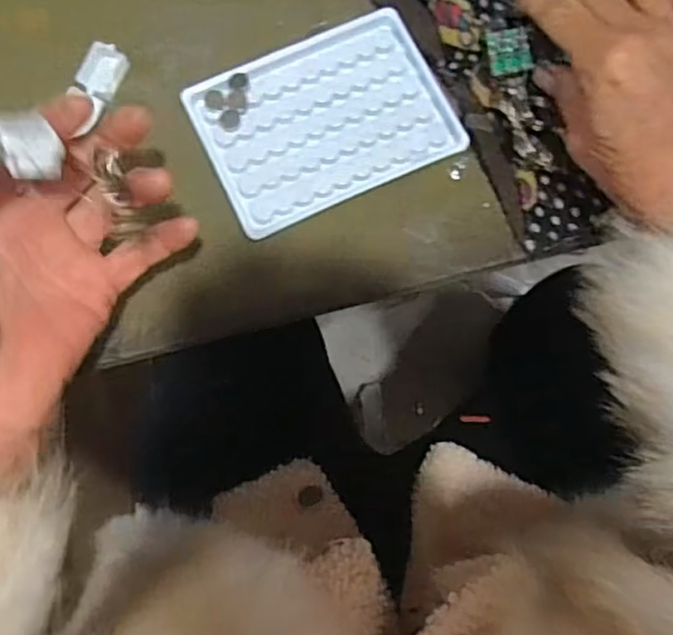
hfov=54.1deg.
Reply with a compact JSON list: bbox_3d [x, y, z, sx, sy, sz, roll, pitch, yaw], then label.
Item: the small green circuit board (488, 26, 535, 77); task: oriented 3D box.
[{"bbox_3d":[0.093,-0.143,0.354,0.022,0.004,0.022,-13,102,-2],"label":"small green circuit board"}]

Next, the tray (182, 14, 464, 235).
[{"bbox_3d":[-0.006,-0.109,0.360,0.130,0.007,0.094,-25,82,-6],"label":"tray"}]

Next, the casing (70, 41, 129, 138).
[{"bbox_3d":[-0.129,-0.134,0.362,0.018,0.013,0.029,25,80,2],"label":"casing"}]

